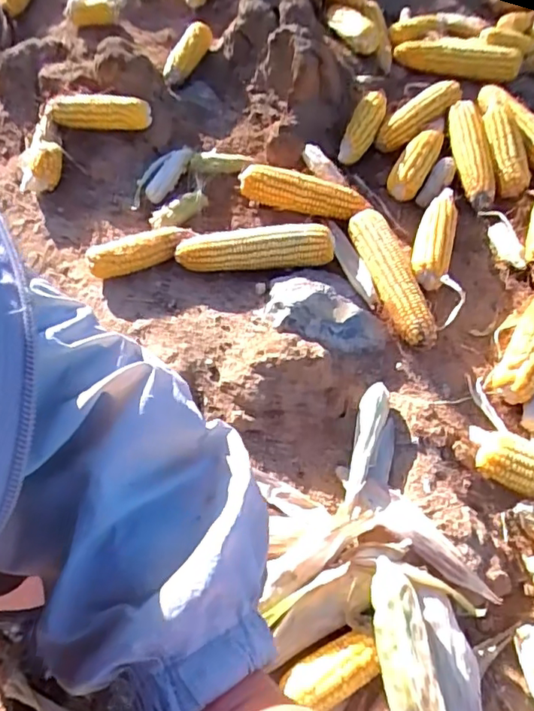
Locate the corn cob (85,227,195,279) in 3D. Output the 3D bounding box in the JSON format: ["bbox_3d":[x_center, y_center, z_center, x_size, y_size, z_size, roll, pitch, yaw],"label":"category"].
[{"bbox_3d":[-0.155,-0.127,0.692,0.131,0.044,0.040,-22,56,-11],"label":"corn cob"}]

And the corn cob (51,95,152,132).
[{"bbox_3d":[-0.229,-0.336,0.770,0.144,0.049,0.035,6,56,9],"label":"corn cob"}]

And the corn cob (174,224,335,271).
[{"bbox_3d":[-0.016,-0.135,0.690,0.193,0.040,0.049,-4,57,-2],"label":"corn cob"}]

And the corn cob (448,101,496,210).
[{"bbox_3d":[0.313,-0.317,0.868,0.061,0.040,0.230,3,55,6],"label":"corn cob"}]

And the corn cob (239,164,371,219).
[{"bbox_3d":[0.049,-0.218,0.749,0.174,0.043,0.044,14,60,5],"label":"corn cob"}]

